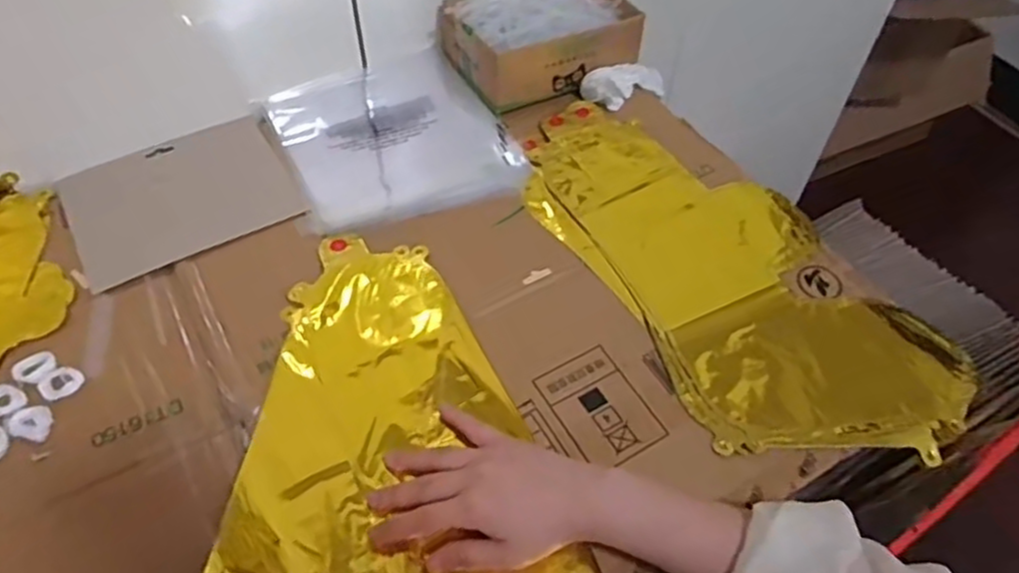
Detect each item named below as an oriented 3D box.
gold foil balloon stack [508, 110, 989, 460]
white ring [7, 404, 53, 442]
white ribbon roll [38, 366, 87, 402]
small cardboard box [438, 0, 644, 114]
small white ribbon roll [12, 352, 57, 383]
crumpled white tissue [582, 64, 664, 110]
[{"bbox_3d":[0.175,-0.018,0.624,0.213,0.033,0.425,-27,57,-20],"label":"gold foil balloon stack"},{"bbox_3d":[-0.343,0.098,0.504,0.031,0.004,0.026,7,52,5],"label":"white ring"},{"bbox_3d":[-0.334,0.072,0.522,0.028,0.005,0.025,-37,61,-26],"label":"white ribbon roll"},{"bbox_3d":[0.035,-0.274,0.757,0.188,0.079,0.132,-24,56,-18],"label":"small cardboard box"},{"bbox_3d":[-0.358,0.062,0.529,0.028,0.005,0.027,1,52,-1],"label":"small white ribbon roll"},{"bbox_3d":[0.131,-0.220,0.754,0.107,0.034,0.042,-18,54,-30],"label":"crumpled white tissue"}]

